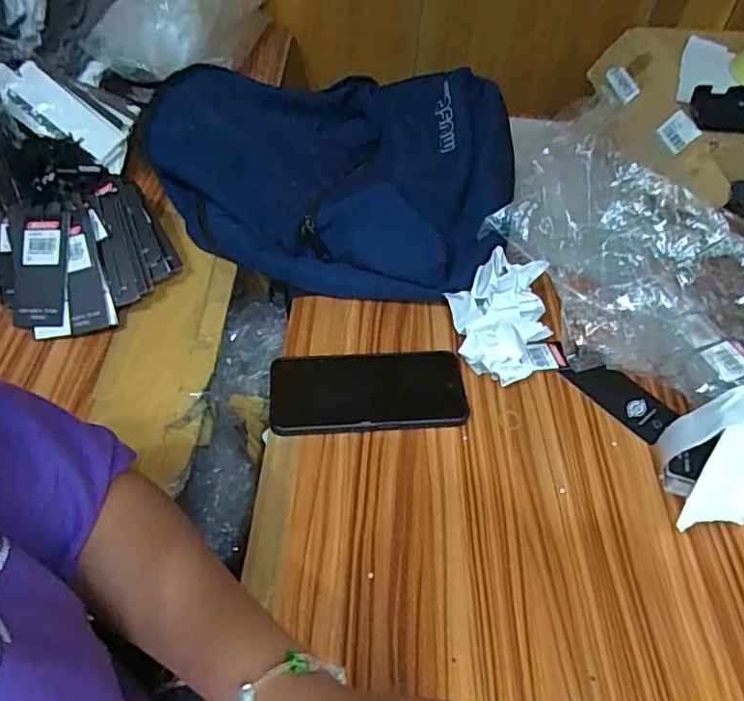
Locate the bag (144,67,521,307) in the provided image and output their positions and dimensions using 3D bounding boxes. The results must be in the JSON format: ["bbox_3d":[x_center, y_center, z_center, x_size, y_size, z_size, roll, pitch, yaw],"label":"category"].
[{"bbox_3d":[-0.068,-0.216,0.656,0.438,0.108,0.315,9,49,4],"label":"bag"}]

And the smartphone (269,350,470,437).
[{"bbox_3d":[-0.004,0.036,0.508,0.167,0.017,0.076,-2,50,-6],"label":"smartphone"}]

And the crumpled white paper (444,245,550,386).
[{"bbox_3d":[0.119,-0.033,0.551,0.093,0.057,0.129,17,50,10],"label":"crumpled white paper"}]

